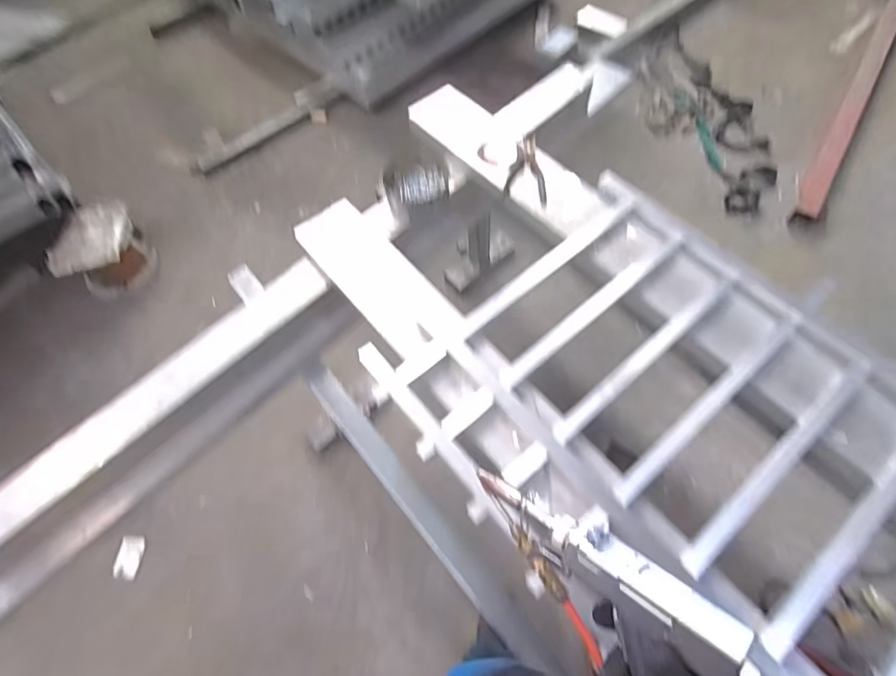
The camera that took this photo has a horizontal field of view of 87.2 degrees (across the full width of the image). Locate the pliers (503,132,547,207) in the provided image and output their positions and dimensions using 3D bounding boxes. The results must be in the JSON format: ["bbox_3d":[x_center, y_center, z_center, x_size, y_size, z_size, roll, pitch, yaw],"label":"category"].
[{"bbox_3d":[0.198,-0.409,1.134,0.098,0.022,0.205,9,63,9],"label":"pliers"}]

